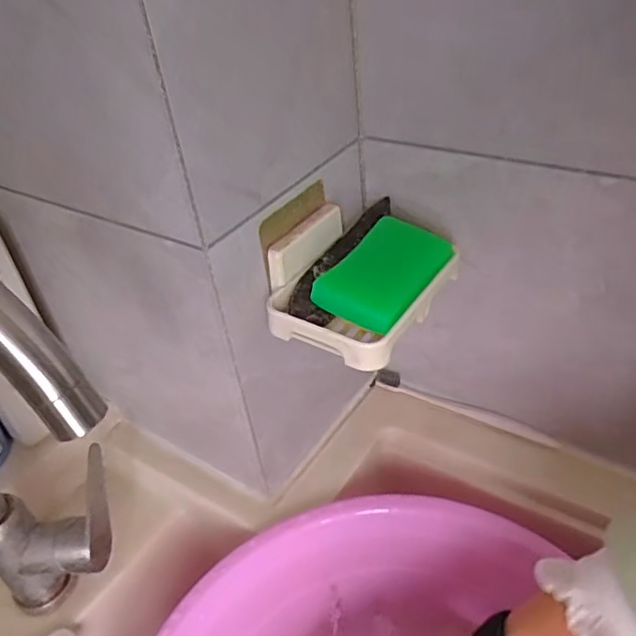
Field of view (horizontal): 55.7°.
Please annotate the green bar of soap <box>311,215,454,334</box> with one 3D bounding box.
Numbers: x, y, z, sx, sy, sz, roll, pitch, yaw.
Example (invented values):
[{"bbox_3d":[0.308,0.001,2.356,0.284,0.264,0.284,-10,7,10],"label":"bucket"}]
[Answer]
[{"bbox_3d":[0.045,-0.032,0.398,0.052,0.022,0.099,19,45,29],"label":"green bar of soap"}]

